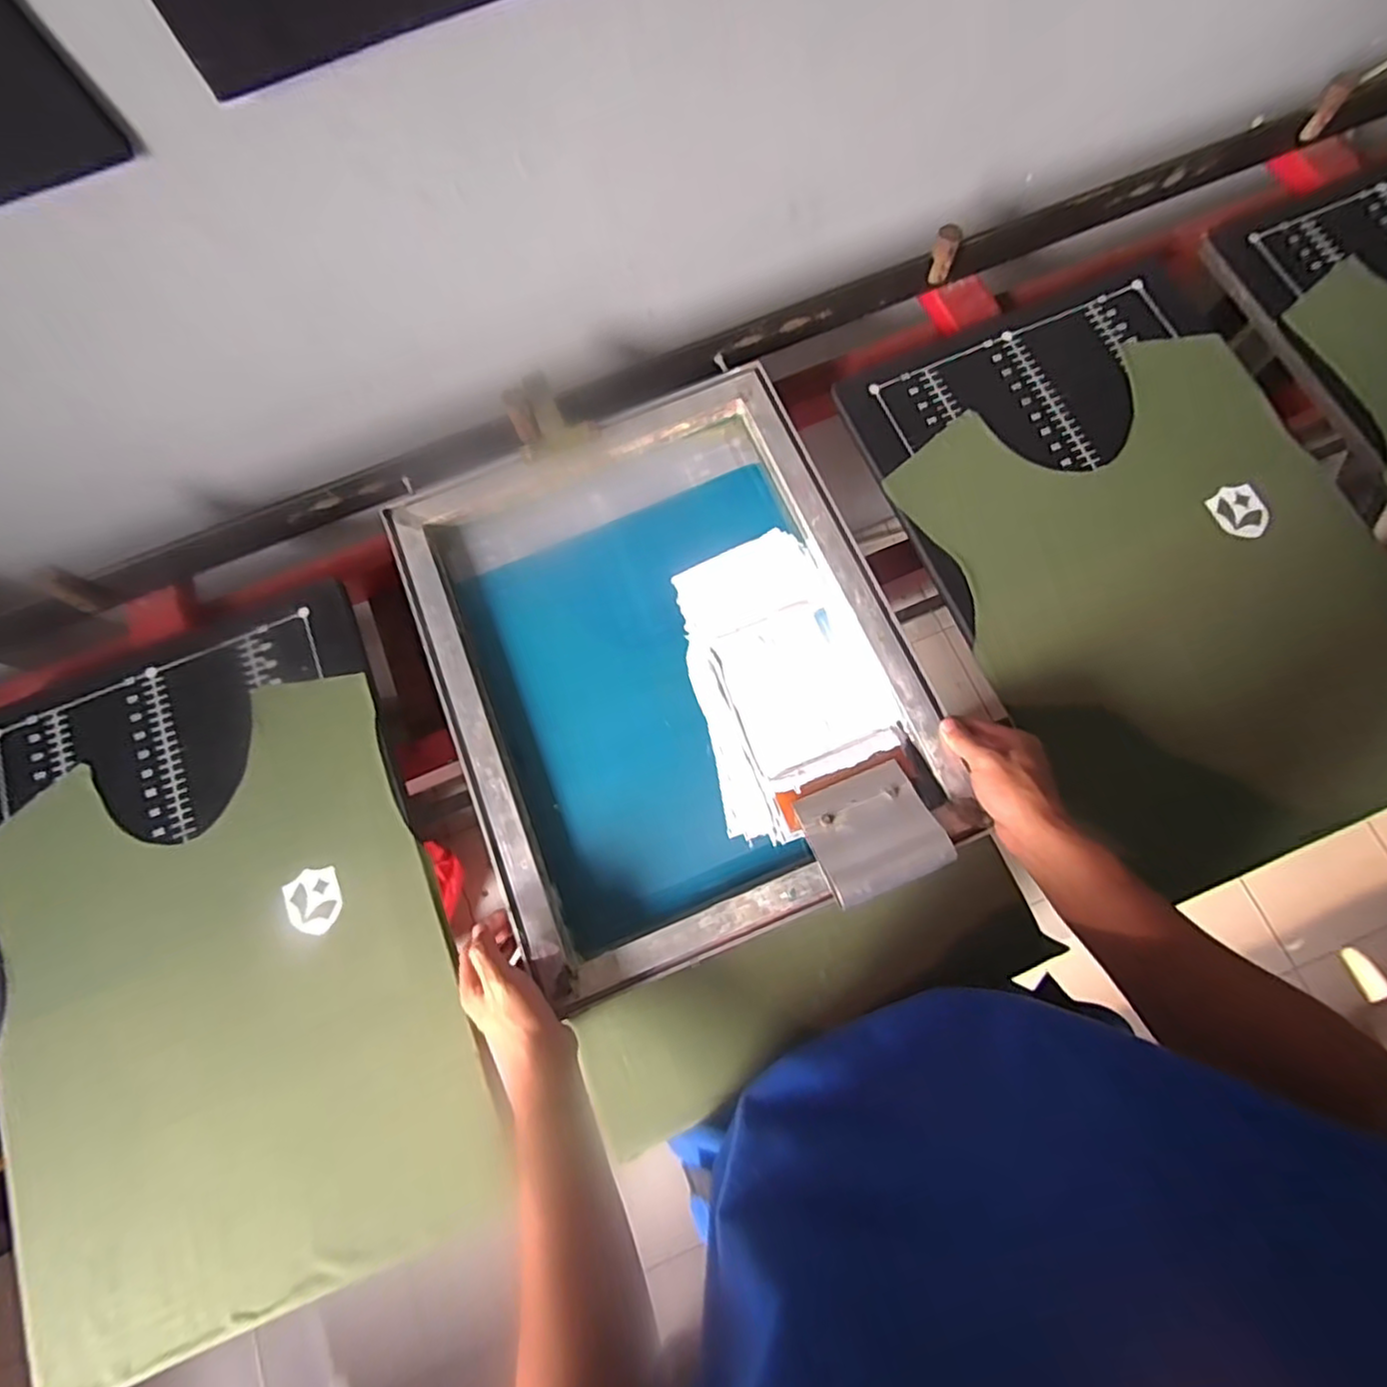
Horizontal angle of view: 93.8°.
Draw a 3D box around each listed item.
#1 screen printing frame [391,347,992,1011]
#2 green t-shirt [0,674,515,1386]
[{"bbox_3d":[-0.026,-0.032,0.617,0.404,0.056,0.503,-22,77,-3],"label":"screen printing frame"},{"bbox_3d":[-0.414,0.268,0.570,0.393,0.014,0.479,-23,77,-3],"label":"green t-shirt"}]

